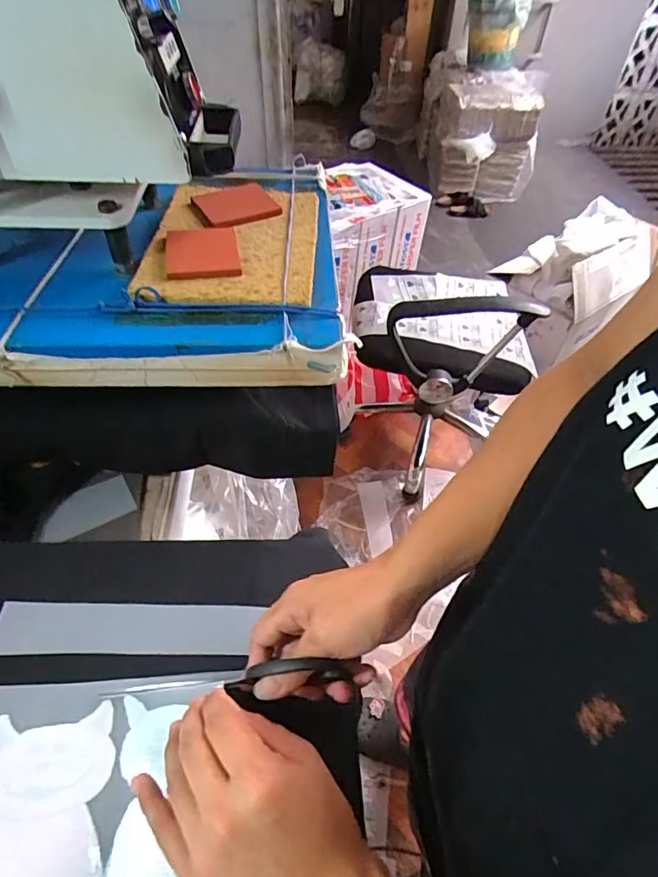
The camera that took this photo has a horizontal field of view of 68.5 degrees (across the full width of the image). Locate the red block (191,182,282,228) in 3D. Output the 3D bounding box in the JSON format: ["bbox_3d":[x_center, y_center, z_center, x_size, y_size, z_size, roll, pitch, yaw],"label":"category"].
[{"bbox_3d":[-0.111,-0.285,0.587,0.093,0.005,0.087,-25,55,-22],"label":"red block"}]

